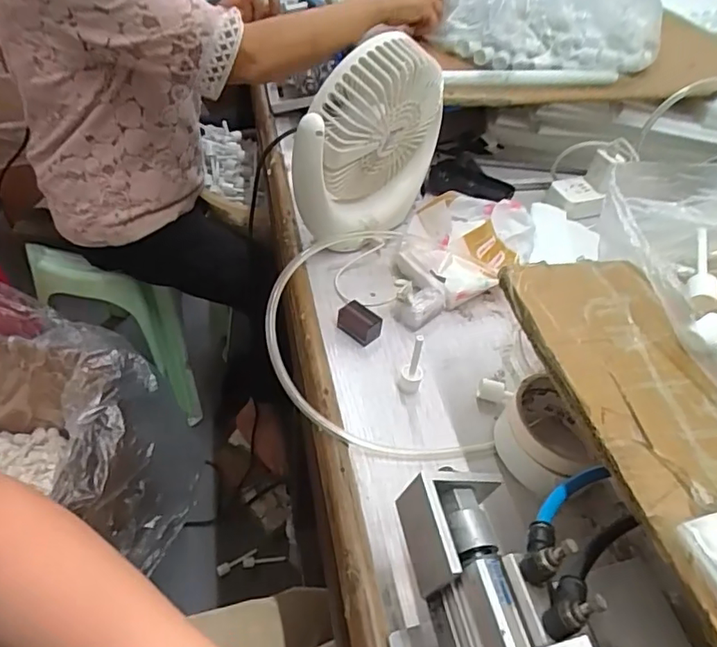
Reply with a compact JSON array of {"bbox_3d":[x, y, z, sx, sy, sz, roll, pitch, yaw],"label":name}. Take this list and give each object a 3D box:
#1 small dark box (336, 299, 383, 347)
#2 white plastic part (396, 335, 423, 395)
[{"bbox_3d":[0.001,0.001,0.530,0.042,0.025,0.026,36,52,26],"label":"small dark box"},{"bbox_3d":[0.047,0.036,0.467,0.020,0.064,0.018,11,45,5],"label":"white plastic part"}]

